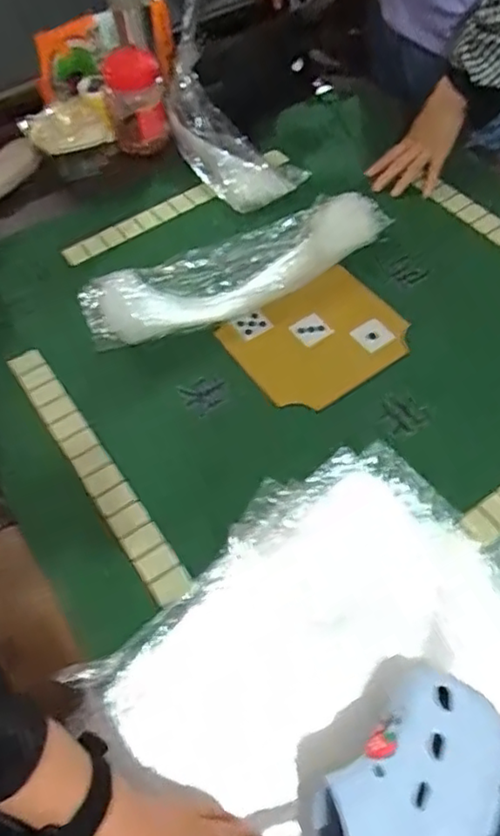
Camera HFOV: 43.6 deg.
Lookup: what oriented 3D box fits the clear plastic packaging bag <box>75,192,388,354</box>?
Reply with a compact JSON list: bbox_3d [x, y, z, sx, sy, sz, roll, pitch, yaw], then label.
[{"bbox_3d":[-0.012,-0.211,0.867,0.446,0.052,0.115,-22,61,-11],"label":"clear plastic packaging bag"}]

